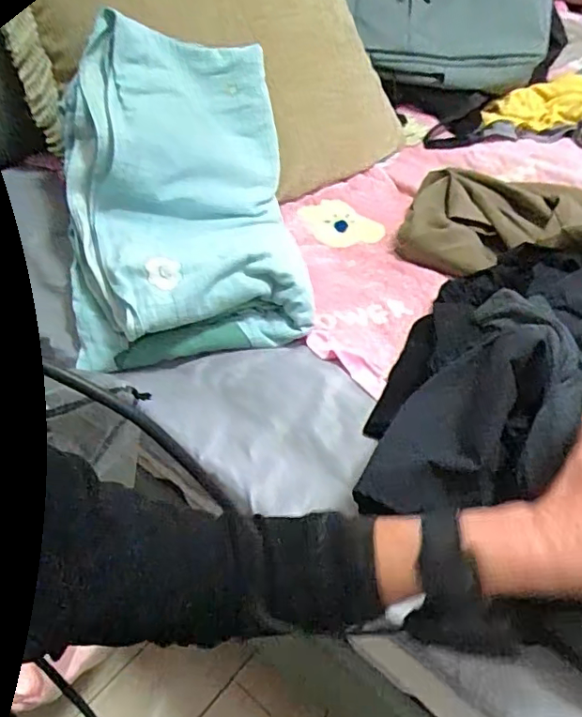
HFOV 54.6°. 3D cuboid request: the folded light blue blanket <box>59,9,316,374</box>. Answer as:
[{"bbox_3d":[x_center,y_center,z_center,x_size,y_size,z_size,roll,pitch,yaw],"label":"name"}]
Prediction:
[{"bbox_3d":[-0.151,-0.247,0.747,0.286,0.238,0.466,-5,43,-5],"label":"folded light blue blanket"}]

